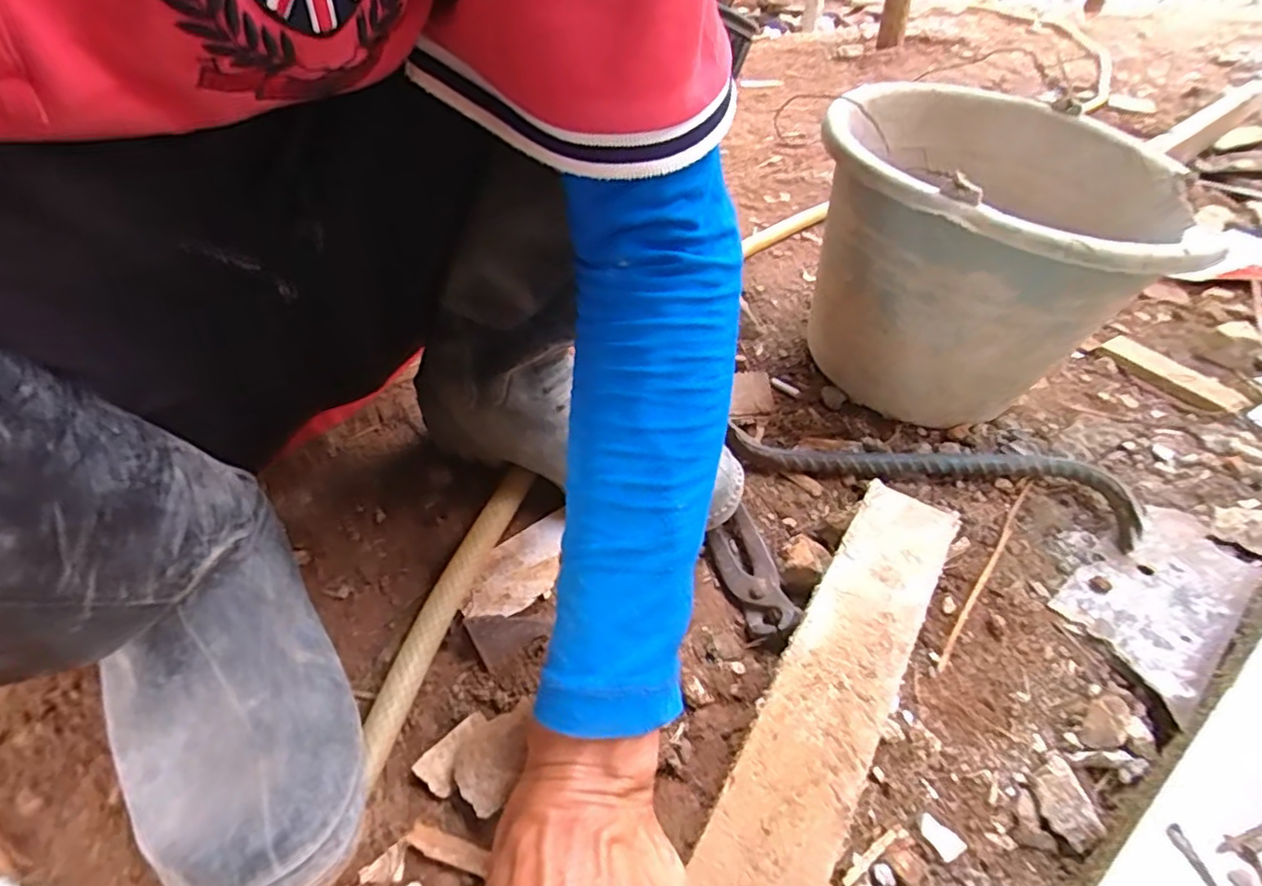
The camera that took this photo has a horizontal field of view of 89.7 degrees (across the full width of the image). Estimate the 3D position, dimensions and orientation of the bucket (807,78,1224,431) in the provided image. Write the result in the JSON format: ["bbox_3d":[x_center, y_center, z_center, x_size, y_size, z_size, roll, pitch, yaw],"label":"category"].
[{"bbox_3d":[0.276,-0.154,0.538,0.236,0.211,0.295,16,48,13],"label":"bucket"}]

